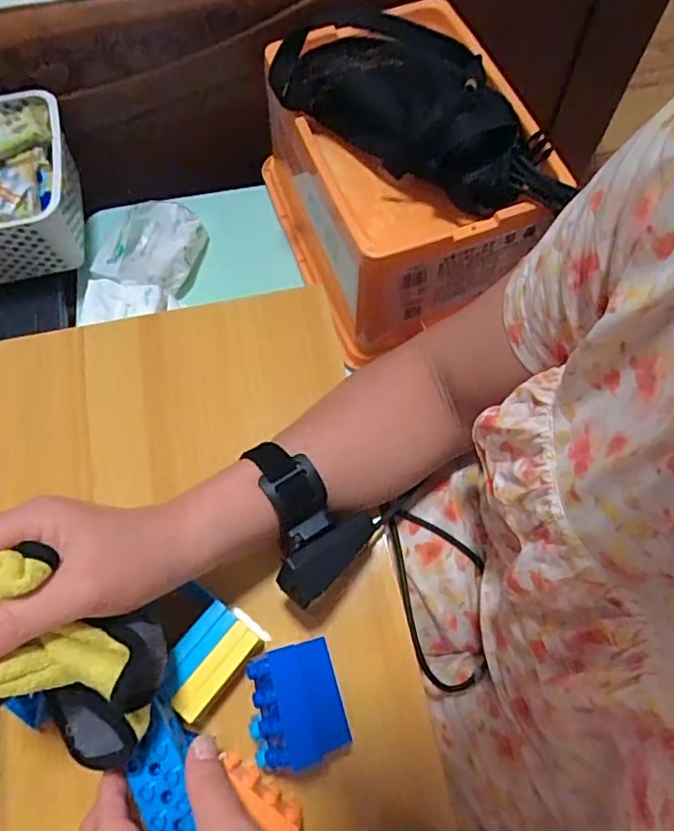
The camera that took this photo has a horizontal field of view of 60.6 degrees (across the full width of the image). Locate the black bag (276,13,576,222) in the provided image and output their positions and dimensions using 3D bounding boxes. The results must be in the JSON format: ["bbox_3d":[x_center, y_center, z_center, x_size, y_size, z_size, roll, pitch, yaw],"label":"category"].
[{"bbox_3d":[0.078,-0.311,0.578,0.300,0.081,0.113,27,70,11],"label":"black bag"}]

